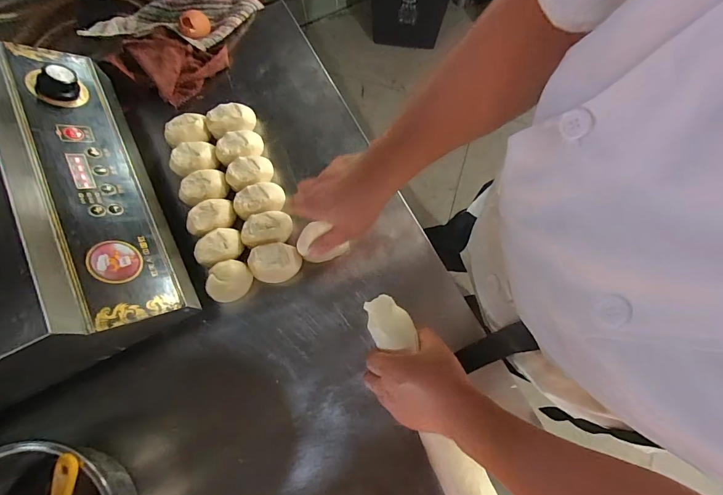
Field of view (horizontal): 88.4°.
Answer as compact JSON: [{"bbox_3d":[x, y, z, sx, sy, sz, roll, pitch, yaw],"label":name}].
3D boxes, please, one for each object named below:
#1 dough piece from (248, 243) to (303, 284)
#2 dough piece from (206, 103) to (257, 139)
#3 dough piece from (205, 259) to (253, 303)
[{"bbox_3d":[-0.120,0.021,0.522,0.072,0.044,0.053,-10,75,-3],"label":"dough piece"},{"bbox_3d":[-0.199,-0.193,0.579,0.073,0.048,0.053,-21,76,-6],"label":"dough piece"},{"bbox_3d":[-0.179,0.048,0.514,0.056,0.050,0.053,-13,75,-4],"label":"dough piece"}]

